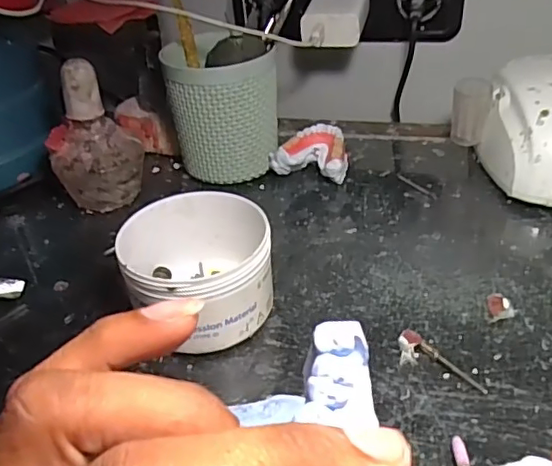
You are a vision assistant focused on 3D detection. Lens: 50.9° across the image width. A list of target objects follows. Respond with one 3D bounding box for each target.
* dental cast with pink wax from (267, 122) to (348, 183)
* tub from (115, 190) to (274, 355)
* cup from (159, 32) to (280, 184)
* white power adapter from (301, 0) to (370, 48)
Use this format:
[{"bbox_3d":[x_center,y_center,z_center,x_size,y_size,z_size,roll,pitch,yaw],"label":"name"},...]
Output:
[{"bbox_3d":[0.035,-0.069,0.515,0.063,0.034,0.054,12,38,22],"label":"dental cast with pink wax"},{"bbox_3d":[-0.050,0.021,0.373,0.092,0.062,0.104,-13,36,-11],"label":"tub"},{"bbox_3d":[-0.045,-0.105,0.509,0.088,0.111,0.086,-3,35,2],"label":"cup"},{"bbox_3d":[0.056,-0.199,0.531,0.056,0.035,0.080,3,36,10],"label":"white power adapter"}]

